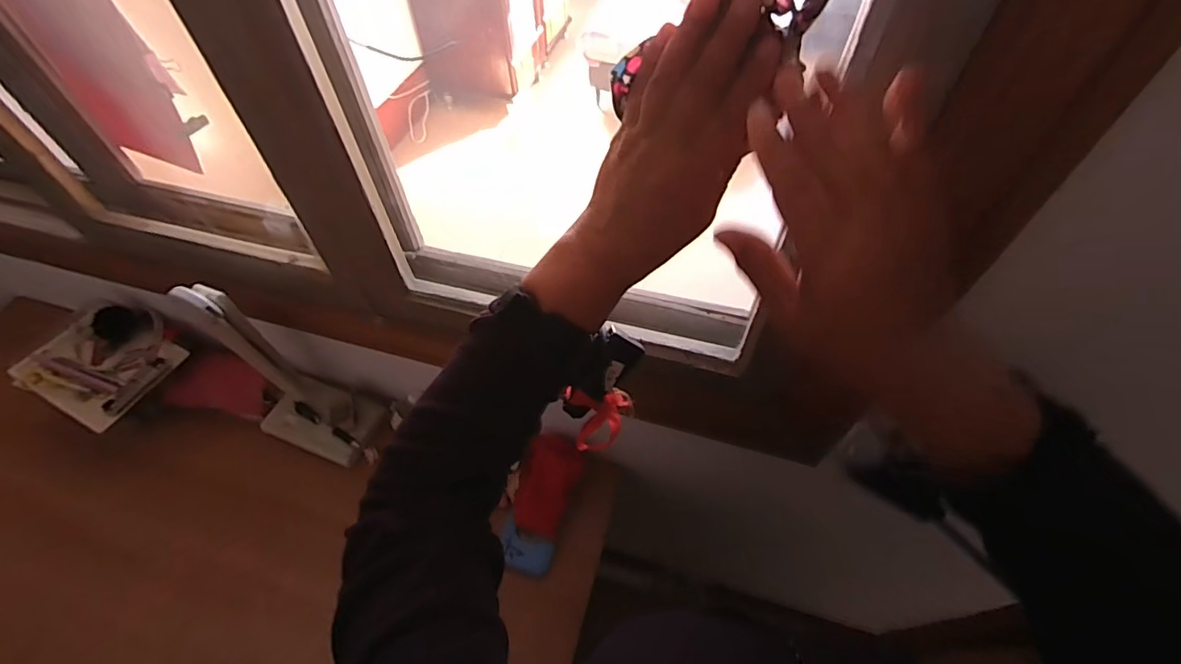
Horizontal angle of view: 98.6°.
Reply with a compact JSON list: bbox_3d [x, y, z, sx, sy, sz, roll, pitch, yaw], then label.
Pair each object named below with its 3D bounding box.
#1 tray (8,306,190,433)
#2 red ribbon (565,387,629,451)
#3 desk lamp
[{"bbox_3d":[-0.758,0.037,0.788,0.215,0.044,0.170,23,59,15],"label":"tray"},{"bbox_3d":[0.006,0.064,0.379,0.044,0.033,0.036,-5,56,-3],"label":"red ribbon"},{"bbox_3d":[-0.425,0.058,0.690,0.147,0.287,0.104,18,58,12],"label":"desk lamp"}]

